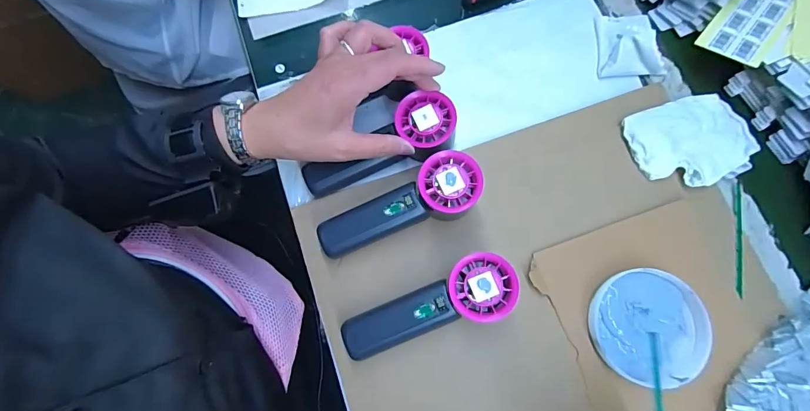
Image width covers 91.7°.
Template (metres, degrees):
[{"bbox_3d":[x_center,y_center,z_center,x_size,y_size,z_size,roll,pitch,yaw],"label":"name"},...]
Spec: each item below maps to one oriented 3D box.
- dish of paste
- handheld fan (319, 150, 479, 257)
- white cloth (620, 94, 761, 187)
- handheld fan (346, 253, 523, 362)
[{"bbox_3d":[0.218,0.109,0.356,0.094,0.023,0.098,0,76,1],"label":"dish of paste"},{"bbox_3d":[-0.002,0.008,0.368,0.153,0.055,0.055,-29,77,-6],"label":"handheld fan"},{"bbox_3d":[0.290,-0.064,0.400,0.117,0.014,0.090,-18,76,-4],"label":"white cloth"},{"bbox_3d":[0.019,0.088,0.349,0.150,0.056,0.053,-16,76,-3],"label":"handheld fan"}]

